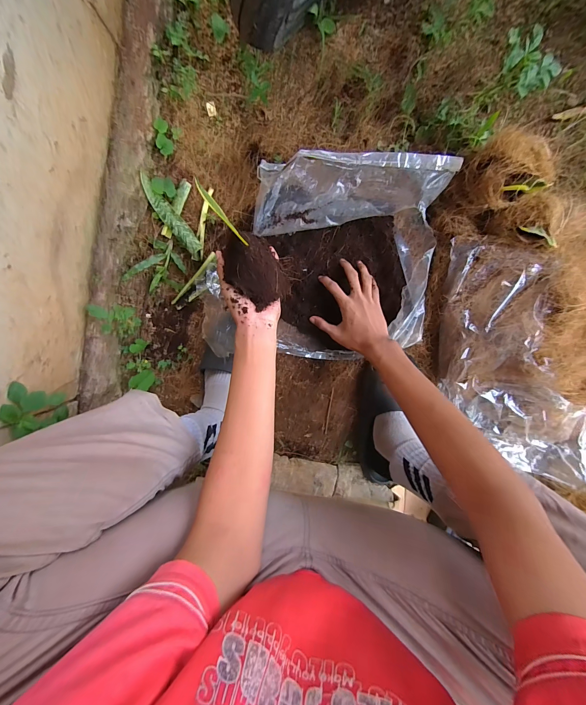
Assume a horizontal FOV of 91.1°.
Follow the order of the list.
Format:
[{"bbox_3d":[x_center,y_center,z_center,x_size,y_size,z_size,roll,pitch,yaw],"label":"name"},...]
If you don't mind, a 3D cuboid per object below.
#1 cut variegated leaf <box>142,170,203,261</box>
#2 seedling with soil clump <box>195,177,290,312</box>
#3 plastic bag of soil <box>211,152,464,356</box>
[{"bbox_3d":[-0.223,-0.246,0.528,0.030,0.030,0.154,-36,97,2],"label":"cut variegated leaf"},{"bbox_3d":[-0.072,-0.139,0.402,0.072,0.077,0.174,-36,125,2],"label":"seedling with soil clump"},{"bbox_3d":[0.069,-0.165,0.524,0.387,0.105,0.350,7,95,-2],"label":"plastic bag of soil"}]

